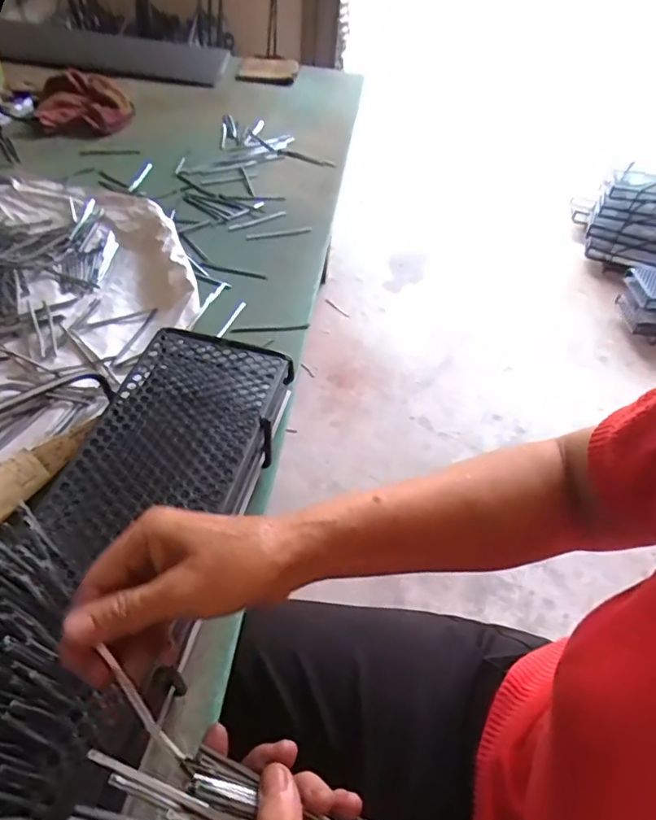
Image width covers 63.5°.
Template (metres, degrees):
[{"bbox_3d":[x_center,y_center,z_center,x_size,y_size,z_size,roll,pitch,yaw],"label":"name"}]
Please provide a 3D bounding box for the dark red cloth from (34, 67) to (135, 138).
[{"bbox_3d":[-0.468,-0.591,1.020,0.166,0.058,0.165,-14,53,-16],"label":"dark red cloth"}]

